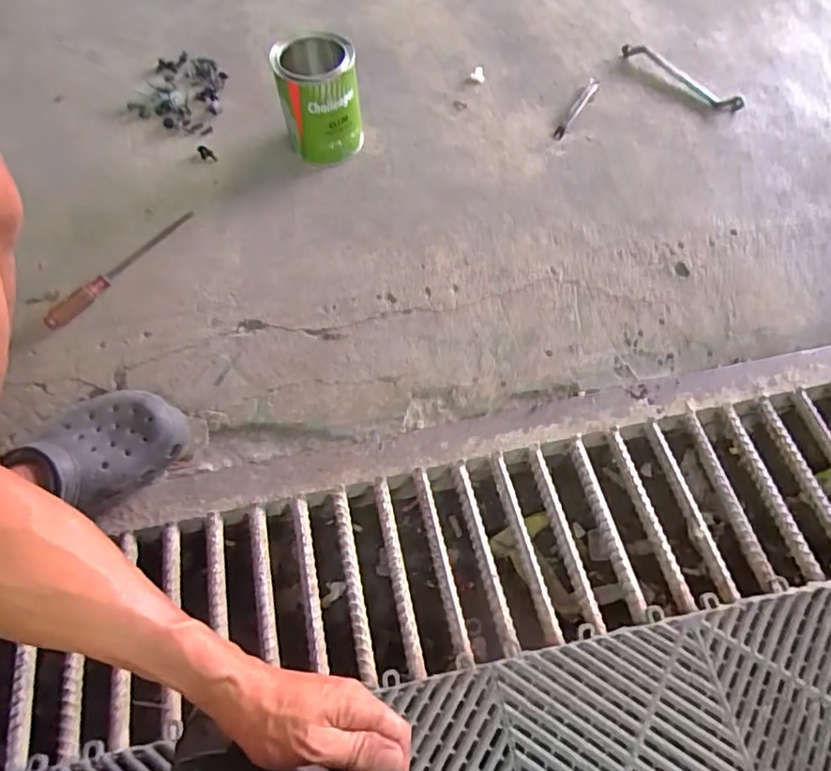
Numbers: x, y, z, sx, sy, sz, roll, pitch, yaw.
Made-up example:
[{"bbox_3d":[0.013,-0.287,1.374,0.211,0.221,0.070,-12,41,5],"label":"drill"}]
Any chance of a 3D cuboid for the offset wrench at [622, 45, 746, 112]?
[{"bbox_3d":[0.414,-0.483,0.874,0.211,0.034,0.022,34,68,16],"label":"offset wrench"}]

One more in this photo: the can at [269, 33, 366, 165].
[{"bbox_3d":[-0.139,-0.409,0.805,0.105,0.136,0.116,-12,63,-6],"label":"can"}]

